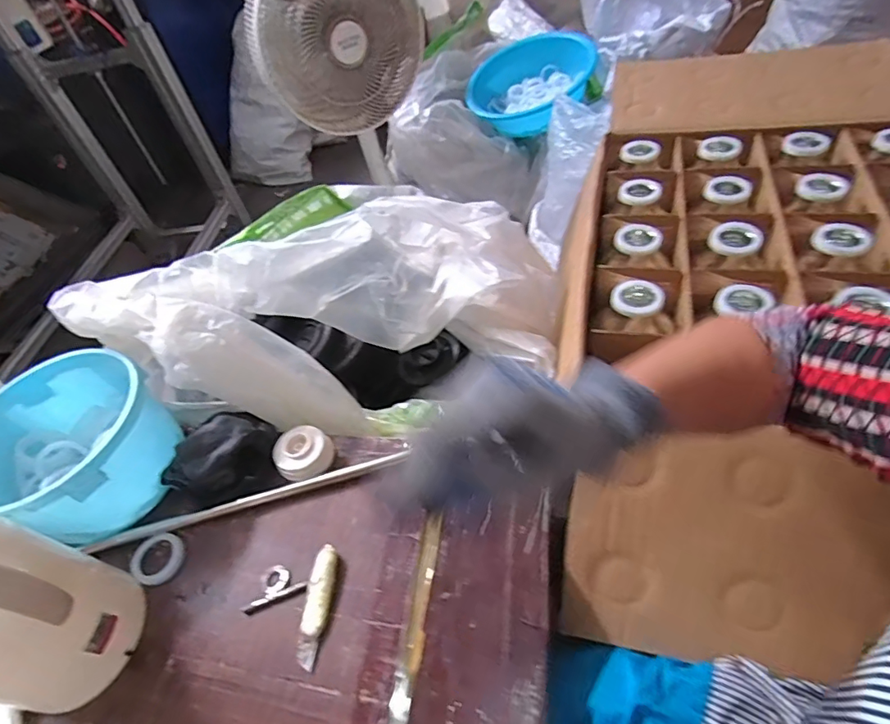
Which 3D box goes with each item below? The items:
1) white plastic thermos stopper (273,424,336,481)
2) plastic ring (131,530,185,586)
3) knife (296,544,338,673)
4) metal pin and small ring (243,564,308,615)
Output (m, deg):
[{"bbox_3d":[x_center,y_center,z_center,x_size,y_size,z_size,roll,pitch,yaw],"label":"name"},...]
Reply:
[{"bbox_3d":[-0.172,0.110,0.609,0.066,0.034,0.057,-19,51,-10],"label":"white plastic thermos stopper"},{"bbox_3d":[-0.328,0.223,0.564,0.060,0.009,0.054,16,57,22],"label":"plastic ring"},{"bbox_3d":[-0.128,0.242,0.496,0.027,0.015,0.109,-2,52,10],"label":"knife"},{"bbox_3d":[-0.180,0.235,0.522,0.066,0.009,0.039,-18,50,-9],"label":"metal pin and small ring"}]

